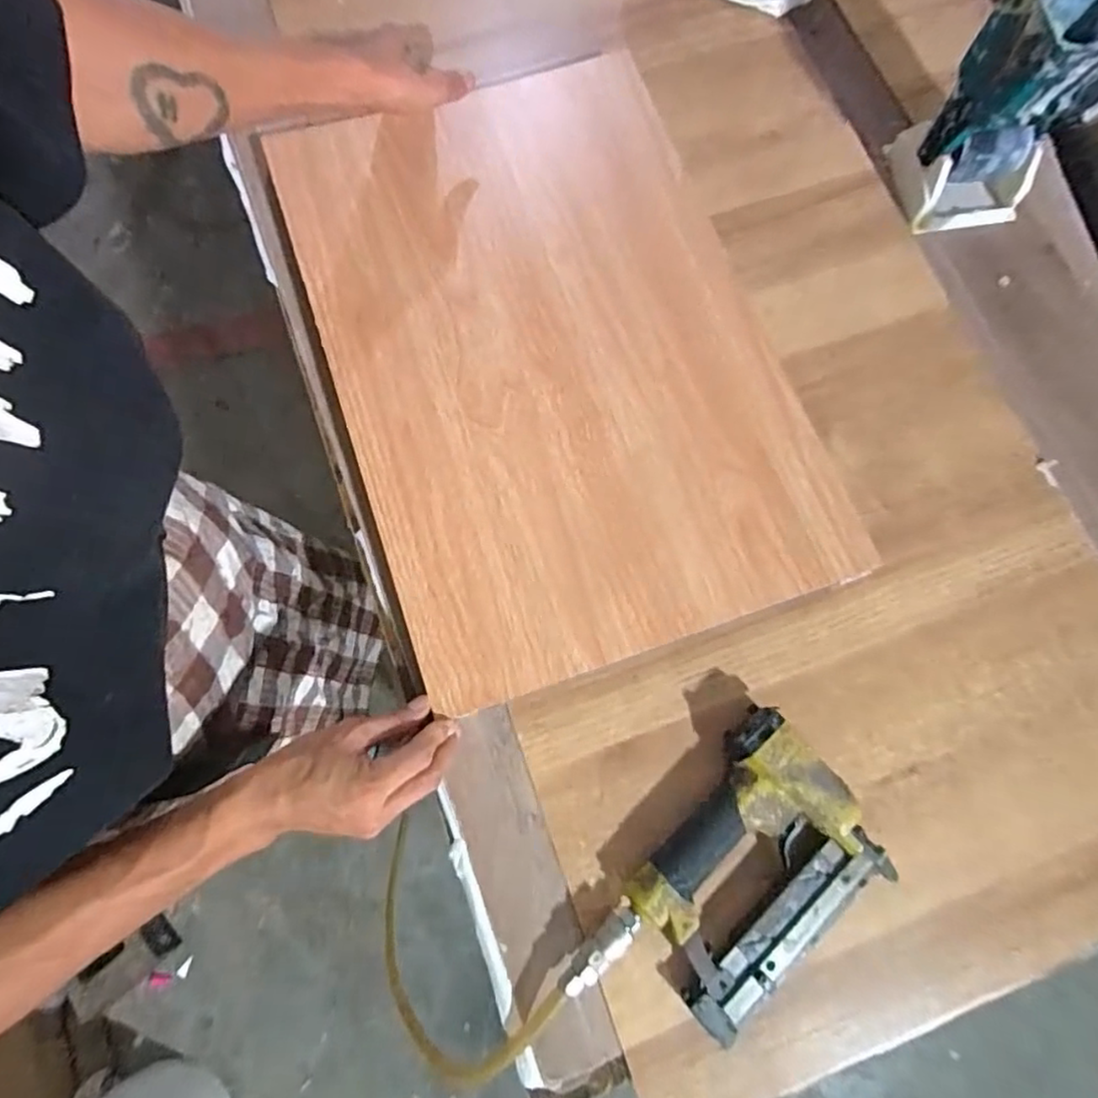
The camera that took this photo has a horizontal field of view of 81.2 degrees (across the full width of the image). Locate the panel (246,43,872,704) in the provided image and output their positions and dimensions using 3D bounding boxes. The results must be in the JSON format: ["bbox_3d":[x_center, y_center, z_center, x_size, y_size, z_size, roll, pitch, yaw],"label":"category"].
[{"bbox_3d":[-0.005,-0.175,0.571,0.380,0.020,0.552,-17,77,-4],"label":"panel"}]

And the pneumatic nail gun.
[{"bbox_3d":[0.132,0.253,0.469,0.144,0.040,0.239,44,79,8],"label":"pneumatic nail gun"}]

